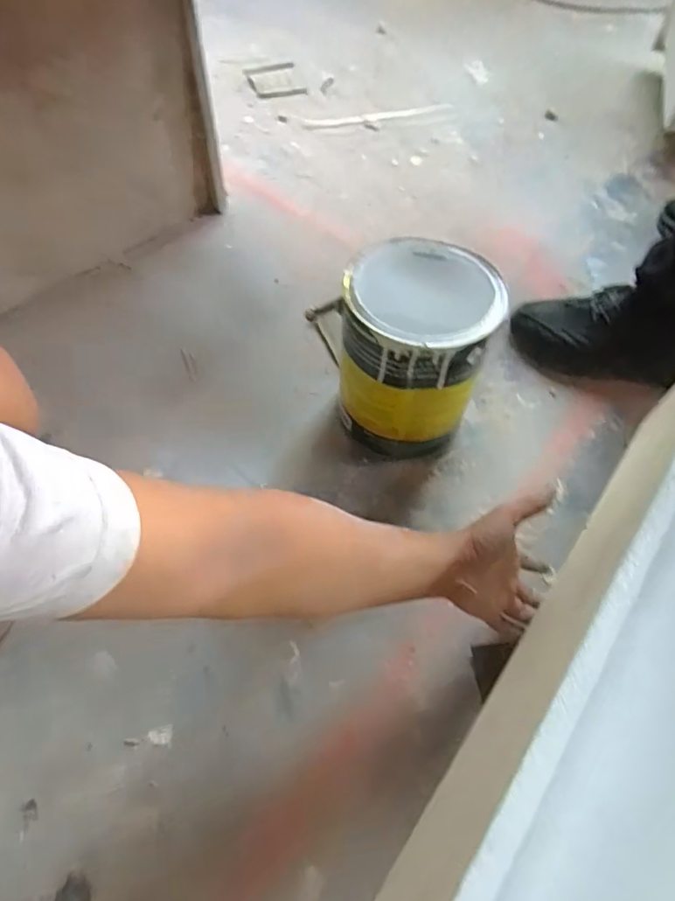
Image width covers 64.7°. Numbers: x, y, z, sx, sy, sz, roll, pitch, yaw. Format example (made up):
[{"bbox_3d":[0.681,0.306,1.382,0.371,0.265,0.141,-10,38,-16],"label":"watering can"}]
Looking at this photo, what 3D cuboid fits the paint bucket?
[{"bbox_3d":[0.086,-0.107,0.616,0.154,0.208,0.158,0,58,-1],"label":"paint bucket"}]

